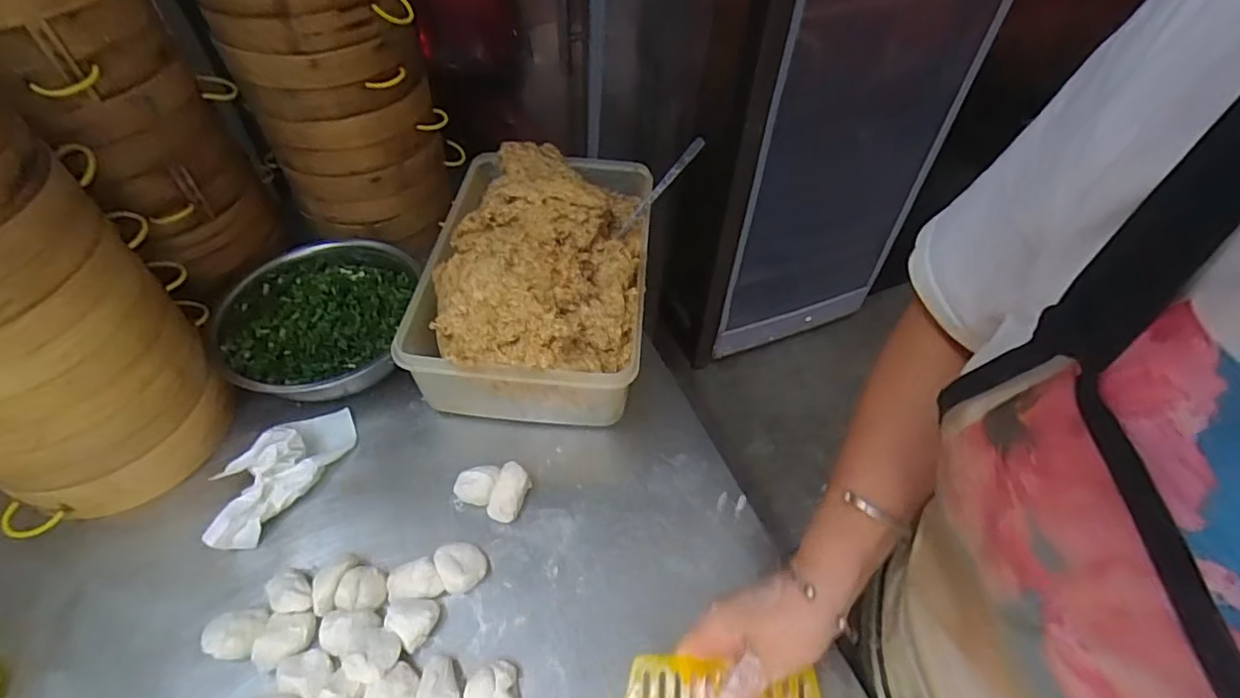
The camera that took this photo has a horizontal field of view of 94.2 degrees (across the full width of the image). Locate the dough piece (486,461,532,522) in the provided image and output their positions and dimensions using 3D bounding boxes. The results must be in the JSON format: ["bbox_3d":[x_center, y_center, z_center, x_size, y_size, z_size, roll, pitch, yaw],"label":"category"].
[{"bbox_3d":[-0.095,0.125,0.497,0.027,0.031,0.044,19,53,14],"label":"dough piece"}]

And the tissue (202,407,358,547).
[{"bbox_3d":[-0.293,0.099,0.494,0.052,0.055,0.145,22,53,16],"label":"tissue"}]

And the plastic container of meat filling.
[{"bbox_3d":[-0.083,-0.087,0.591,0.222,0.152,0.314,4,51,2],"label":"plastic container of meat filling"}]

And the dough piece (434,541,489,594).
[{"bbox_3d":[-0.126,0.174,0.460,0.035,0.024,0.034,1,51,-1],"label":"dough piece"}]

